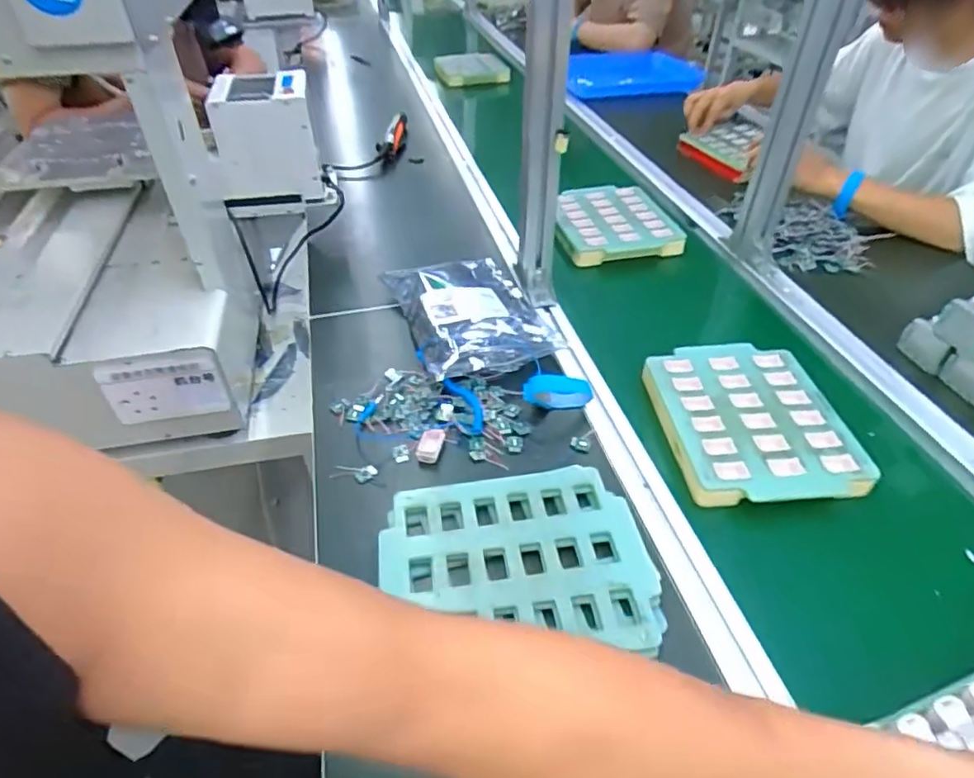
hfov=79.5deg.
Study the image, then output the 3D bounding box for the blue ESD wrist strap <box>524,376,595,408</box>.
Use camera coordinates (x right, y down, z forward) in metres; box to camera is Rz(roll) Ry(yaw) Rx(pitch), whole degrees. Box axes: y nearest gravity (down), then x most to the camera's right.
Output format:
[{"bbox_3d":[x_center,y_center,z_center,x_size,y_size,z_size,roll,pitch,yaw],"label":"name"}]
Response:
[{"bbox_3d":[0.079,0.004,0.639,0.076,0.046,0.016,-6,43,-3],"label":"blue ESD wrist strap"}]

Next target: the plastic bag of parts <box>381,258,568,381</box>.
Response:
[{"bbox_3d":[-0.025,-0.111,0.769,0.170,0.040,0.254,-16,45,-13],"label":"plastic bag of parts"}]

